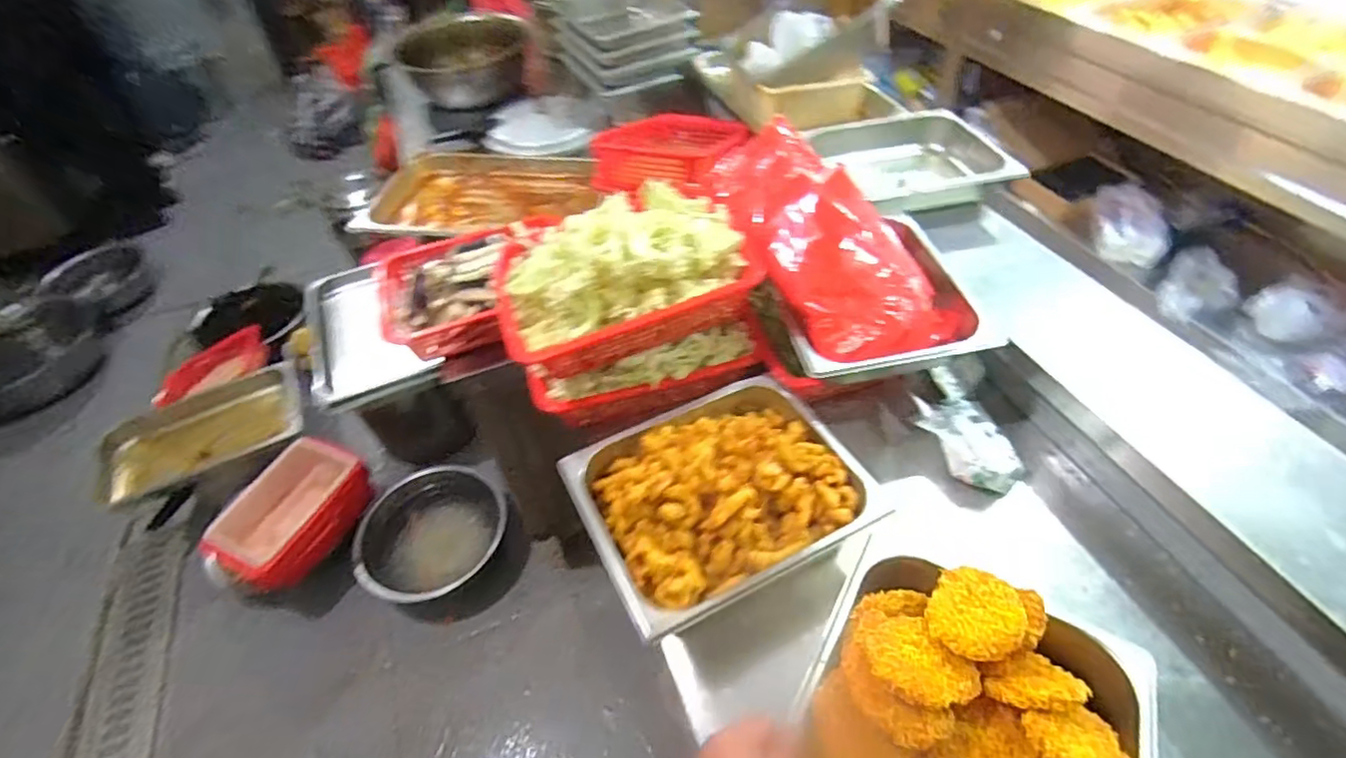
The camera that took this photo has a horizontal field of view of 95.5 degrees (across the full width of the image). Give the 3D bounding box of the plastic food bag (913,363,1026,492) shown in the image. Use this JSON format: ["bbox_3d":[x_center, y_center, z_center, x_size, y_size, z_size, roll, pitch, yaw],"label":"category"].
[{"bbox_3d":[0.405,0.068,0.861,0.098,0.046,0.197,-12,46,-6],"label":"plastic food bag"}]

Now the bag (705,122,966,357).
[{"bbox_3d":[0.215,-0.210,0.883,0.214,0.097,0.420,-27,74,-8],"label":"bag"}]

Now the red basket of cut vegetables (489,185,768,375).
[{"bbox_3d":[-0.072,-0.155,0.866,0.350,0.143,0.217,-15,46,-9],"label":"red basket of cut vegetables"}]

